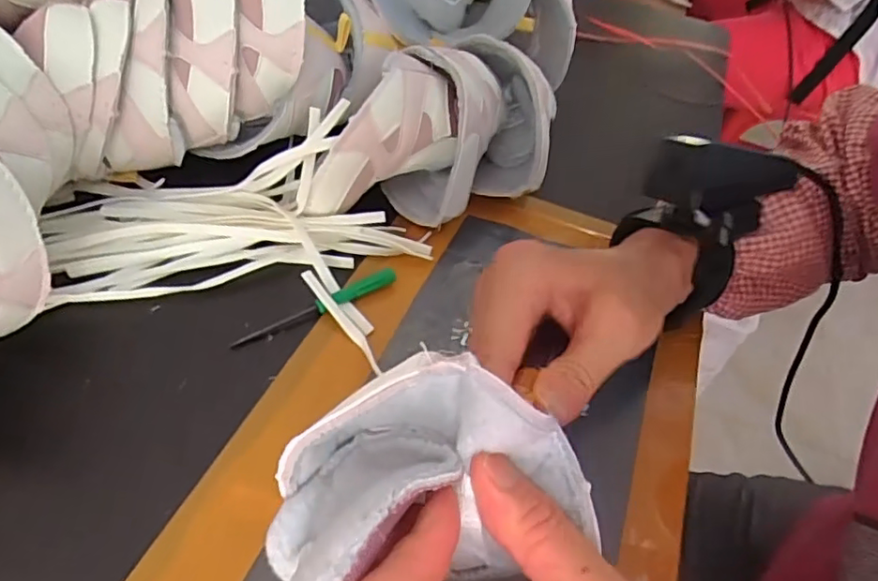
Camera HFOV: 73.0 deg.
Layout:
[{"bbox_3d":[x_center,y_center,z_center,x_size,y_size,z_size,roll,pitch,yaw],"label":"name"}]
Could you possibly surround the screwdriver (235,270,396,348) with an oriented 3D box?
[{"bbox_3d":[-0.068,0.008,0.333,0.099,0.010,0.008,-22,55,-25],"label":"screwdriver"}]

